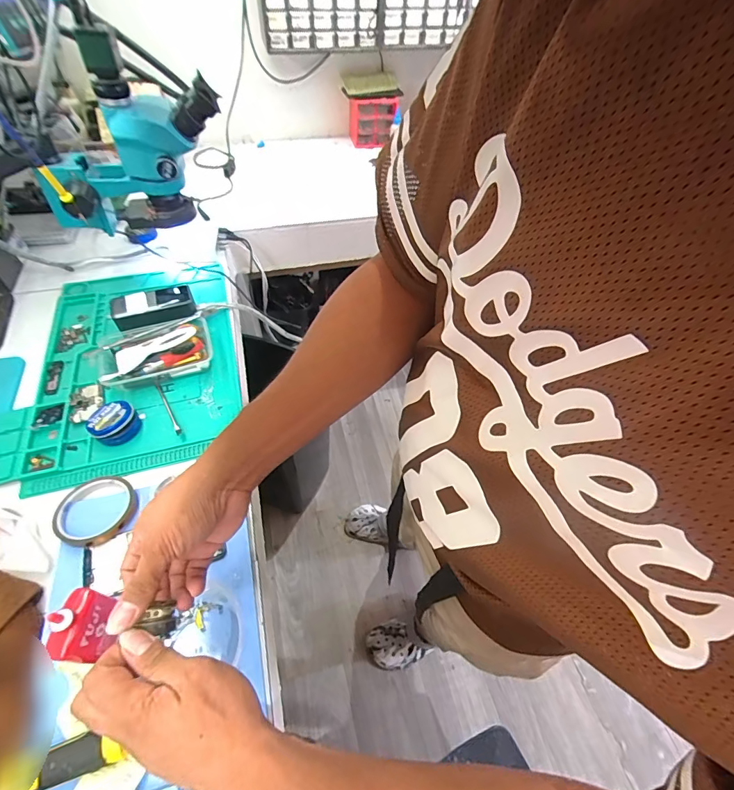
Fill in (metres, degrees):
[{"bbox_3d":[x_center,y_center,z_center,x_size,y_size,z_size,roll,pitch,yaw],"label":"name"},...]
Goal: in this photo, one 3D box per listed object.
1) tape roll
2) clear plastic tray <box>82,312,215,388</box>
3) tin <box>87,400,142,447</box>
[{"bbox_3d":[-0.339,0.142,0.501,0.092,0.015,0.088,1,53,-2],"label":"tape roll"},{"bbox_3d":[-0.343,-0.067,0.644,0.183,0.044,0.106,-22,57,-18],"label":"clear plastic tray"},{"bbox_3d":[-0.363,0.036,0.573,0.060,0.029,0.058,1,53,-2],"label":"tin"}]

